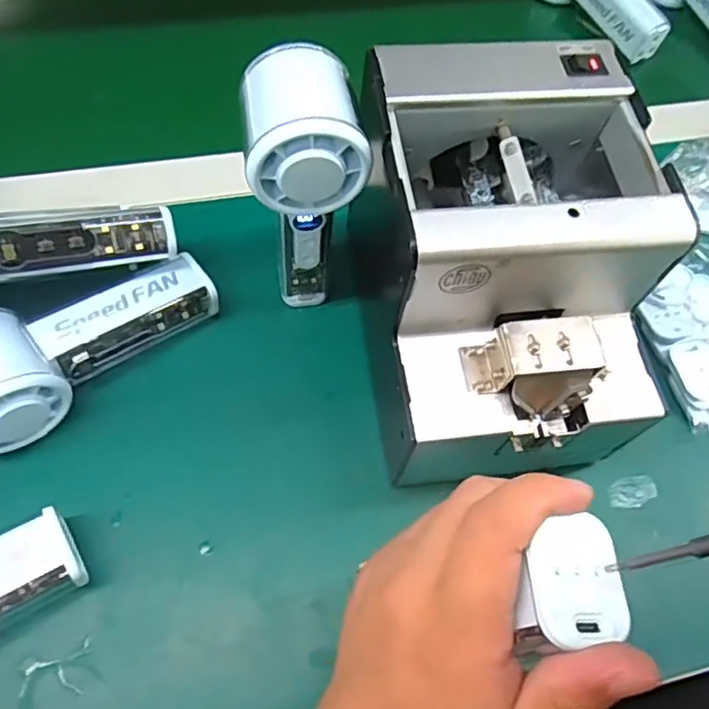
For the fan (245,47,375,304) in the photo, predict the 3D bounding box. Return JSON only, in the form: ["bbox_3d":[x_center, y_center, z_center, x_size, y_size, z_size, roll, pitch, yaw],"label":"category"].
[{"bbox_3d":[-0.026,-0.083,0.336,0.059,0.153,0.064,-8,64,-8],"label":"fan"}]

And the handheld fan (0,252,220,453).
[{"bbox_3d":[-0.147,-0.005,0.345,0.147,0.056,0.061,-27,68,-16],"label":"handheld fan"}]

